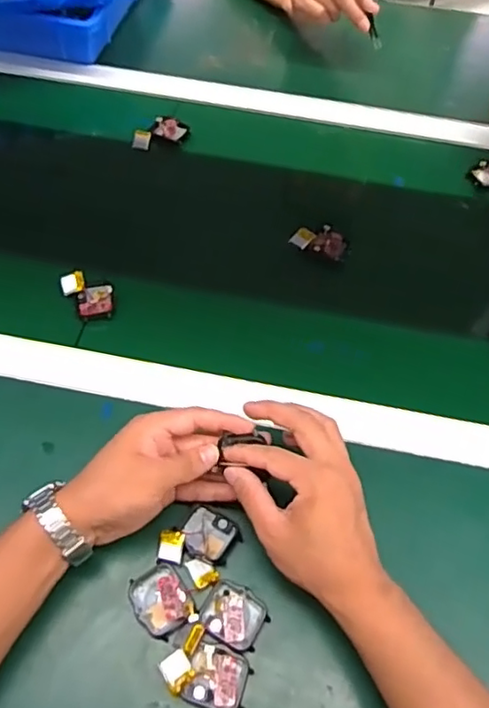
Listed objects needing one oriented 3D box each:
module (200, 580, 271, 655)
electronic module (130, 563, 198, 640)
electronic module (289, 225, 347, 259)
[{"bbox_3d":[-0.007,0.190,0.430,0.045,0.011,0.040,27,60,13],"label":"module"},{"bbox_3d":[-0.062,0.180,0.431,0.038,0.010,0.049,-25,62,-18],"label":"electronic module"},{"bbox_3d":[0.080,-0.123,0.633,0.057,0.009,0.034,15,58,6],"label":"electronic module"}]

